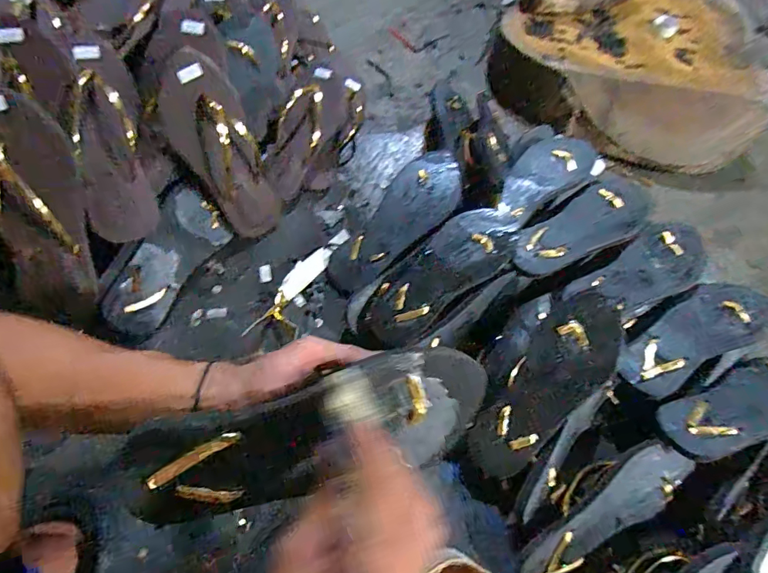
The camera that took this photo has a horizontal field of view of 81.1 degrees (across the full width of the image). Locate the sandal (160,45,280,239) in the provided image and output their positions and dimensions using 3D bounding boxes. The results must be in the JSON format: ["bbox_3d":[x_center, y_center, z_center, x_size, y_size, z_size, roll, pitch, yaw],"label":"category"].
[{"bbox_3d":[-0.211,-0.169,0.579,0.089,0.231,0.055,-31,42,-16],"label":"sandal"}]

